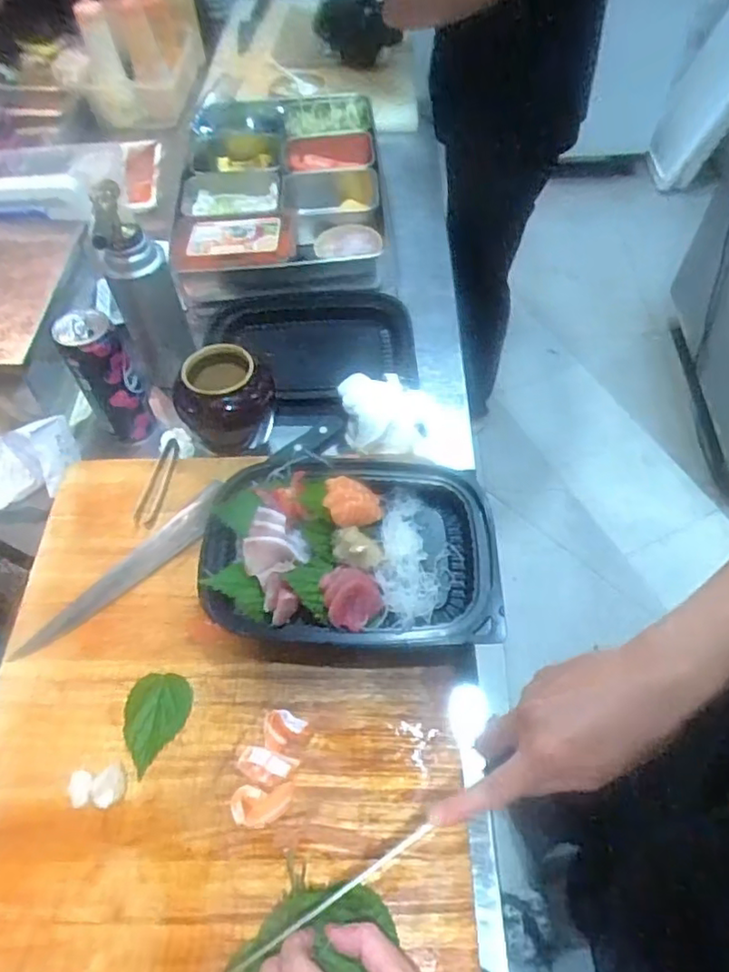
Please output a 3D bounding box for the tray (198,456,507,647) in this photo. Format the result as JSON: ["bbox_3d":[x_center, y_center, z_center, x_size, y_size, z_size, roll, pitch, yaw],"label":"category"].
[{"bbox_3d":[-0.012,0.054,0.548,0.249,0.045,0.178,0,55,1],"label":"tray"}]

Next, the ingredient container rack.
[{"bbox_3d":[-0.122,-0.438,0.893,0.280,0.072,0.418,-2,55,0],"label":"ingredient container rack"}]

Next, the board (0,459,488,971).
[{"bbox_3d":[-0.108,0.180,0.483,0.381,0.021,0.461,1,55,2],"label":"board"}]

